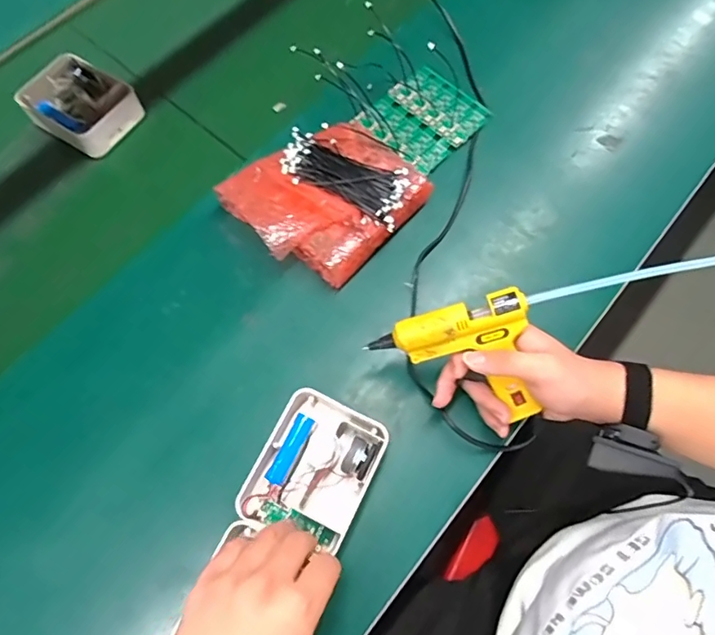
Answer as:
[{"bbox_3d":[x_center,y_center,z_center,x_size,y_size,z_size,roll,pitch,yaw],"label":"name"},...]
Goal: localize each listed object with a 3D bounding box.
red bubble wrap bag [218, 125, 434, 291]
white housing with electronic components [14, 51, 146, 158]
[{"bbox_3d":[-0.034,-0.138,0.571,0.171,0.060,0.184,43,75,16],"label":"red bubble wrap bag"},{"bbox_3d":[-0.357,-0.274,0.644,0.148,0.043,0.105,31,72,12],"label":"white housing with electronic components"}]

